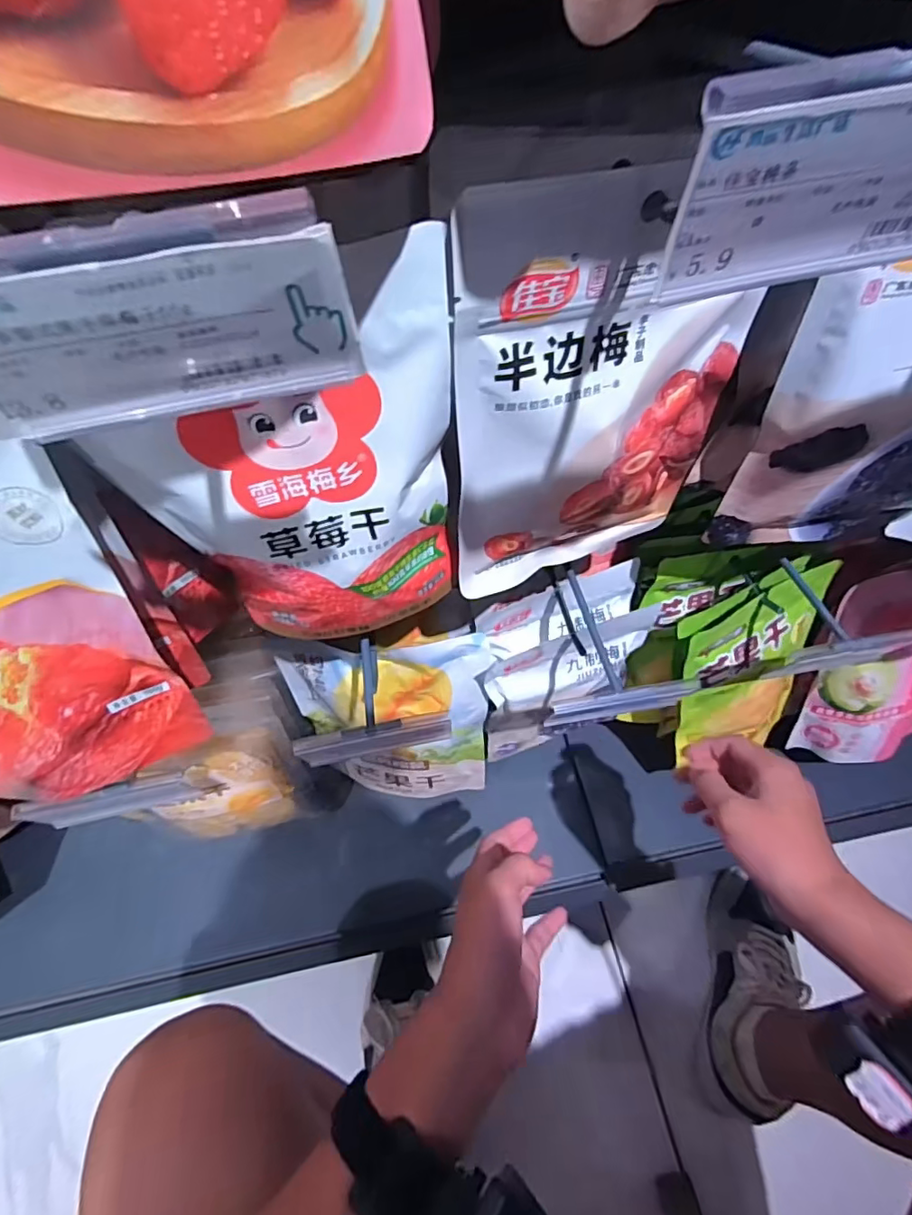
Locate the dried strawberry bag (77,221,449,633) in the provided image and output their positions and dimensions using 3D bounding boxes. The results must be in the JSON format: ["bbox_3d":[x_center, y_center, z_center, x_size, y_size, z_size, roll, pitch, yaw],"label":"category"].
[{"bbox_3d":[-0.070,-0.050,0.269,0.144,0.210,0.025,-14,58,-7],"label":"dried strawberry bag"}]

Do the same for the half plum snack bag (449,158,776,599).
[{"bbox_3d":[0.076,-0.094,0.286,0.155,0.222,0.018,-18,59,-10],"label":"half plum snack bag"}]

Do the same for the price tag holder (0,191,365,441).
[{"bbox_3d":[-0.070,-0.060,0.121,0.093,0.045,0.005,-12,70,1],"label":"price tag holder"}]

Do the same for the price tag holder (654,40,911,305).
[{"bbox_3d":[0.090,-0.097,0.124,0.086,0.046,0.013,-11,58,-5],"label":"price tag holder"}]

